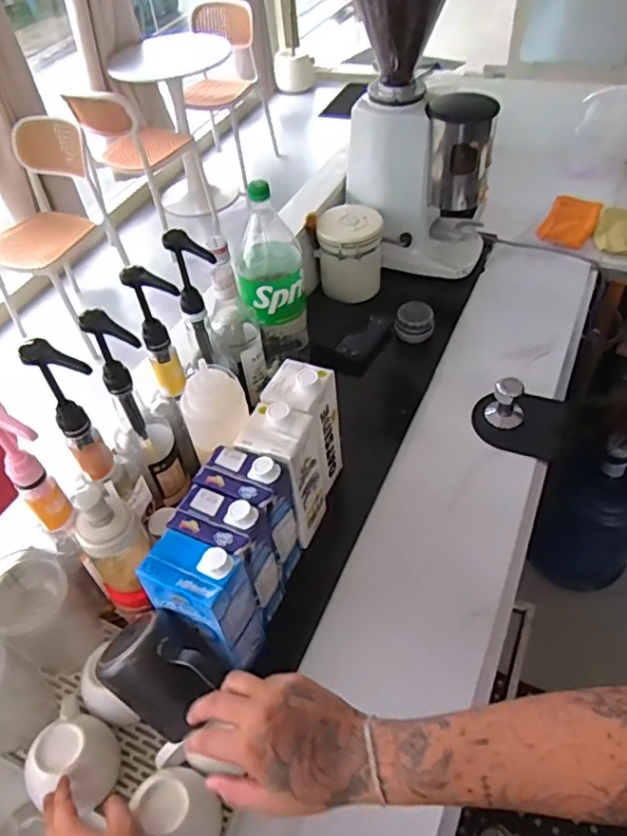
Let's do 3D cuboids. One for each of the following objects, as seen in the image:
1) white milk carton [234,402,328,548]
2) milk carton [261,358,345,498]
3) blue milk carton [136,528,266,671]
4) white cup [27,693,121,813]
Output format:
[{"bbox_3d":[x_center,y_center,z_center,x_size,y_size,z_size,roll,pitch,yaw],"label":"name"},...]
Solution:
[{"bbox_3d":[-0.038,0.074,0.761,0.079,0.203,0.083,14,51,18],"label":"white milk carton"},{"bbox_3d":[-0.012,0.013,0.804,0.083,0.190,0.082,15,51,18],"label":"milk carton"},{"bbox_3d":[-0.117,0.205,0.652,0.100,0.177,0.063,19,53,21],"label":"blue milk carton"},{"bbox_3d":[-0.250,0.353,0.624,0.085,0.061,0.095,10,50,15],"label":"white cup"}]

